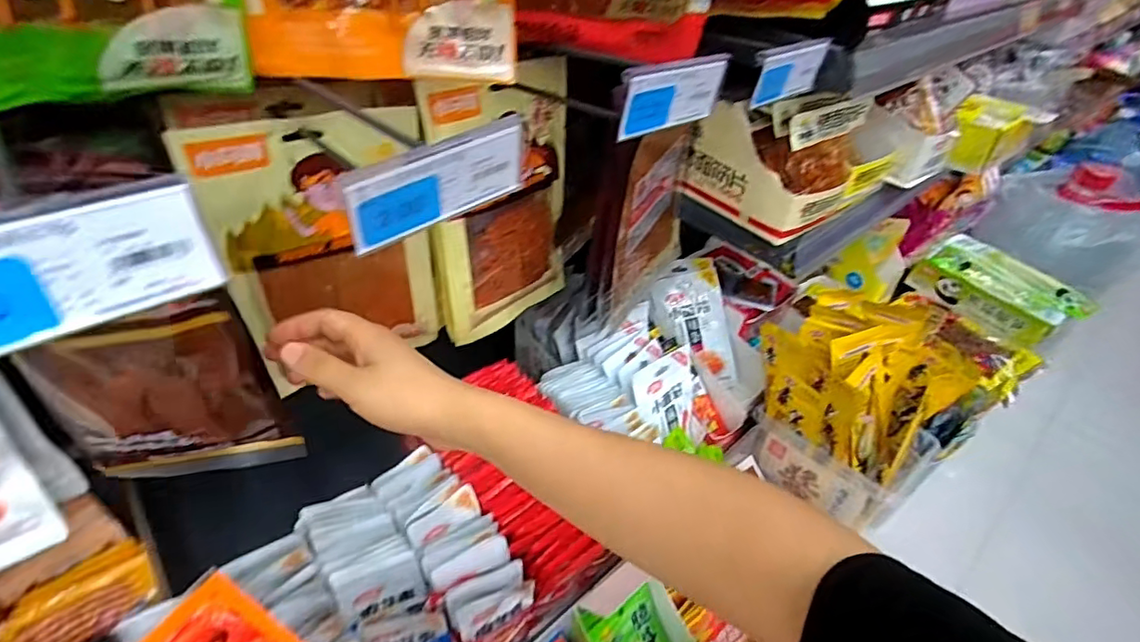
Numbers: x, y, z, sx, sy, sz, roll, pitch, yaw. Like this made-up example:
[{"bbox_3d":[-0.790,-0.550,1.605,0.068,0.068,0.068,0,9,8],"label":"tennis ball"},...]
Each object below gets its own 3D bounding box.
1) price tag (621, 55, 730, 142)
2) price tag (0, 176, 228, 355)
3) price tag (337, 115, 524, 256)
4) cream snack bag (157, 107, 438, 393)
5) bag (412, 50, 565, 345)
[{"bbox_3d":[0.069,-0.147,0.372,0.096,0.045,0.007,-27,51,-32],"label":"price tag"},{"bbox_3d":[-0.170,-0.015,0.185,0.095,0.039,0.004,-28,36,-34],"label":"price tag"},{"bbox_3d":[-0.064,-0.069,0.282,0.098,0.043,0.008,-30,53,-35],"label":"price tag"},{"bbox_3d":[-0.195,-0.054,0.477,0.162,0.226,0.021,-16,46,-24],"label":"cream snack bag"},{"bbox_3d":[-0.061,-0.111,0.558,0.160,0.240,0.049,-29,52,-34],"label":"bag"}]

